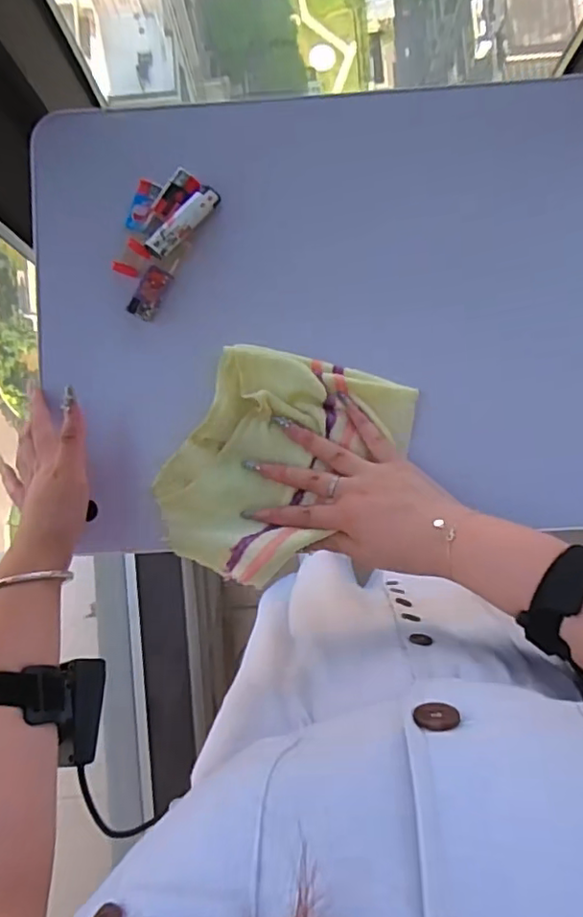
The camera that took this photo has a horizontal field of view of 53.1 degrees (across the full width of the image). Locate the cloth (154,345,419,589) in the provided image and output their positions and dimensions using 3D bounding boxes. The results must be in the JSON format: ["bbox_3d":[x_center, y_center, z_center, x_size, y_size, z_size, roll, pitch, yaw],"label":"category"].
[{"bbox_3d":[-0.010,0.005,0.483,0.160,0.028,0.203,28,88,2],"label":"cloth"}]

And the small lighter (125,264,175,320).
[{"bbox_3d":[-0.123,-0.144,0.509,0.024,0.008,0.046,28,88,2],"label":"small lighter"}]

